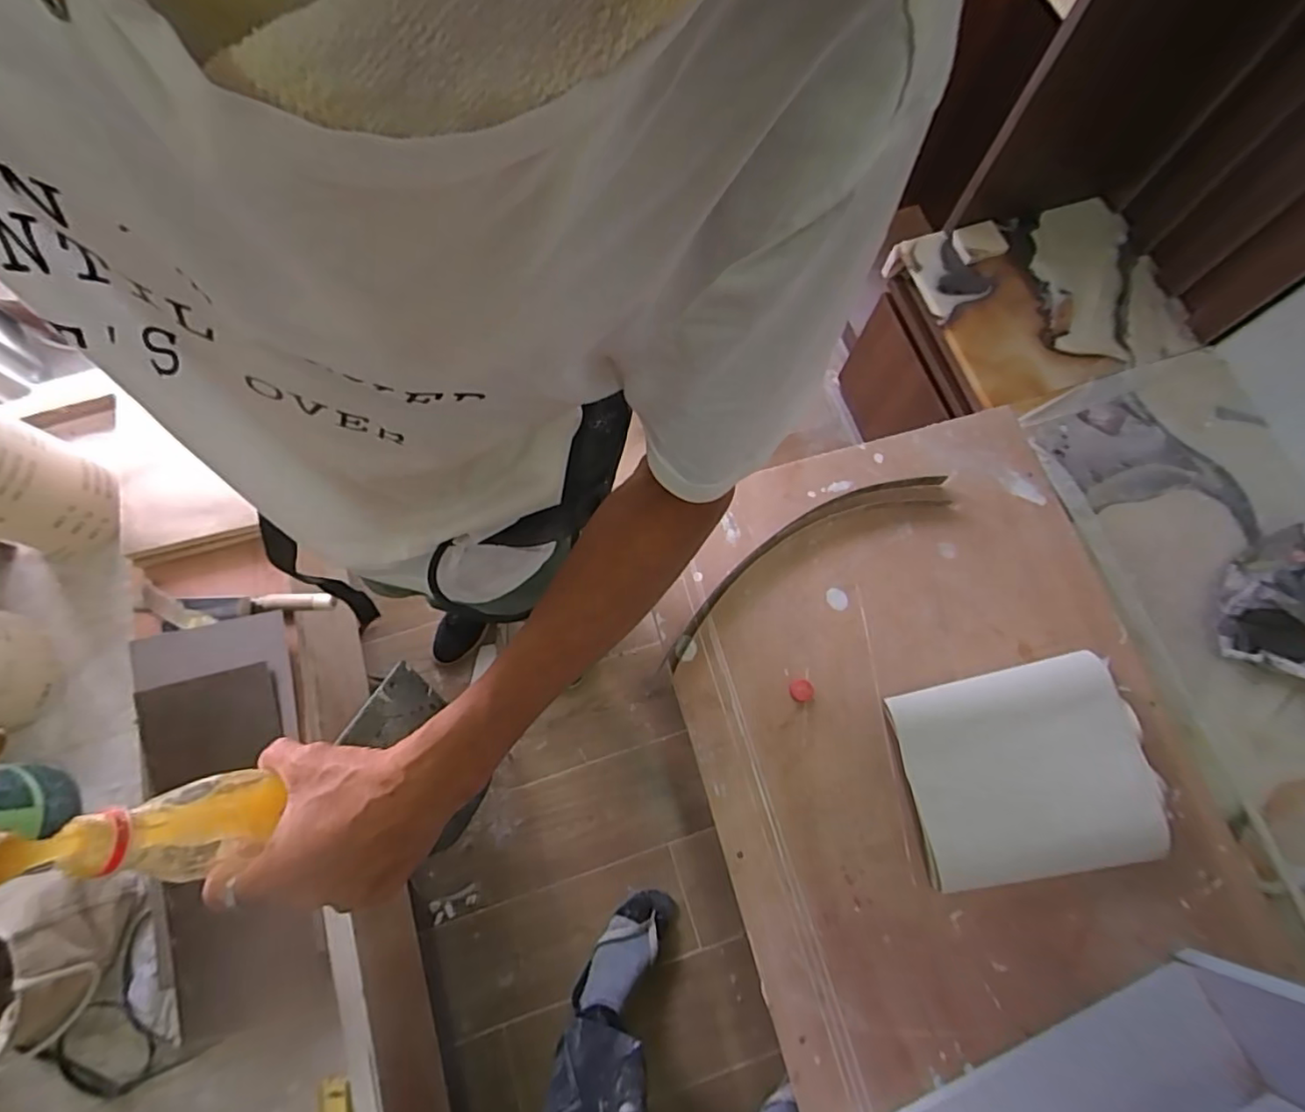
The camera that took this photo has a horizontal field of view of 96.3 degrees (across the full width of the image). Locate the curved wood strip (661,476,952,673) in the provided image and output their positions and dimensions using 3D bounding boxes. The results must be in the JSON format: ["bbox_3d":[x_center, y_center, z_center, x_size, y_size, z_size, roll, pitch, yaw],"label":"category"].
[{"bbox_3d":[0.209,-0.006,0.812,0.482,0.025,0.087,-29,76,-9],"label":"curved wood strip"}]

